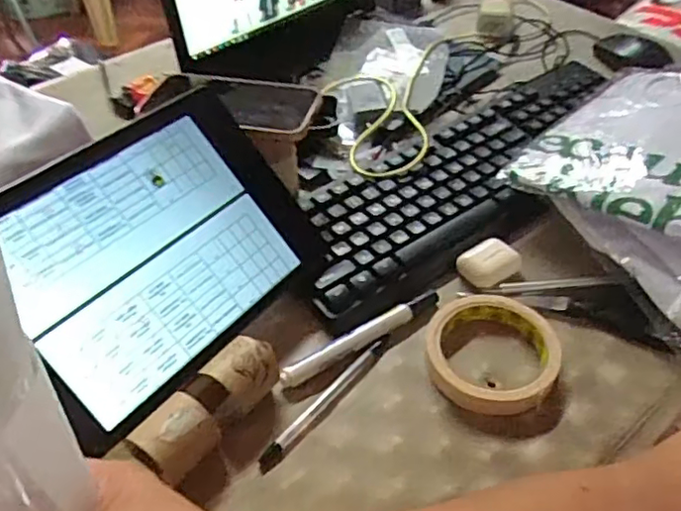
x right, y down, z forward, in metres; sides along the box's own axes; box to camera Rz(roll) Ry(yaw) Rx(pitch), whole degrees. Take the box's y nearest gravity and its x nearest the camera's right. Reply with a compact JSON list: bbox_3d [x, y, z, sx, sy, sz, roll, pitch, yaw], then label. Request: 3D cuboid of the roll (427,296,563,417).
[{"bbox_3d":[0.109,0.066,0.448,0.091,0.021,0.092,-1,45,1],"label":"roll"}]

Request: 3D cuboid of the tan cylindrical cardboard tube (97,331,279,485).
[{"bbox_3d":[-0.087,0.102,0.405,0.046,0.044,0.107,24,51,23],"label":"tan cylindrical cardboard tube"}]

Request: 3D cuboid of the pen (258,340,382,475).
[{"bbox_3d":[-0.012,0.102,0.434,0.012,0.008,0.128,28,53,26],"label":"pen"}]

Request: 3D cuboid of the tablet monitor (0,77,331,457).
[{"bbox_3d":[-0.124,-0.012,0.429,0.224,0.009,0.173,-41,98,-38],"label":"tablet monitor"}]

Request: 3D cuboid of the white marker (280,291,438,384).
[{"bbox_3d":[0.018,0.060,0.467,0.141,0.012,0.016,-27,50,-22],"label":"white marker"}]

